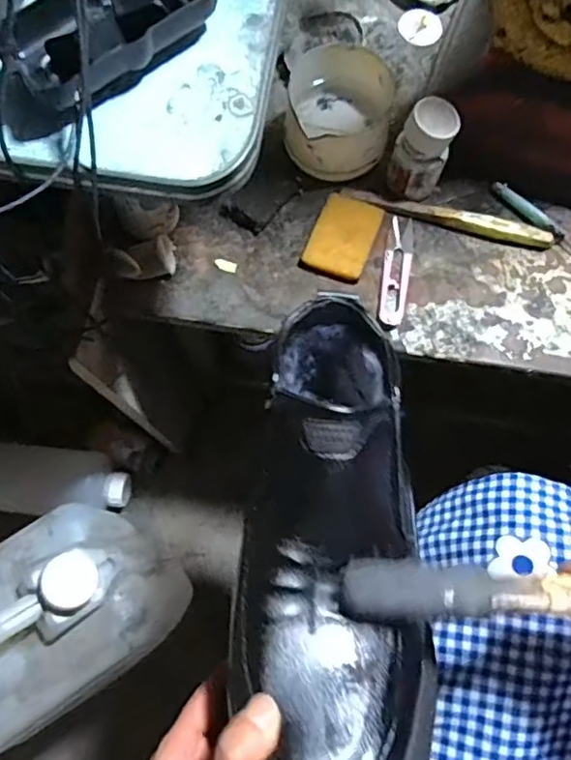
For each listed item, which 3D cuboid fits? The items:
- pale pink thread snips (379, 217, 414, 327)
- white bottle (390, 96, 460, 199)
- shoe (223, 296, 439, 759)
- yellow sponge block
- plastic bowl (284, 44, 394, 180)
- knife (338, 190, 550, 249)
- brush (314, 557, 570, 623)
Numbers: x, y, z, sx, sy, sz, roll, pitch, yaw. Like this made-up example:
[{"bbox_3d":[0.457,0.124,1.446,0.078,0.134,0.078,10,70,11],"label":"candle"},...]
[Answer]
[{"bbox_3d":[0.093,-0.090,0.487,0.023,0.007,0.099,7,74,2],"label":"pale pink thread snips"},{"bbox_3d":[0.110,-0.185,0.476,0.041,0.075,0.042,0,74,0],"label":"white bottle"},{"bbox_3d":[0.030,0.086,0.320,0.090,0.119,0.285,2,57,0],"label":"shoe"},{"bbox_3d":[0.049,-0.120,0.492,0.049,0.011,0.073,21,75,6],"label":"yellow sponge block"},{"bbox_3d":[0.043,-0.223,0.496,0.088,0.049,0.099,9,74,2],"label":"plastic bowl"},{"bbox_3d":[0.137,-0.140,0.499,0.175,0.014,0.015,16,74,4],"label":"knife"},{"bbox_3d":[0.084,0.101,0.285,0.132,0.012,0.027,-1,74,2],"label":"brush"}]

